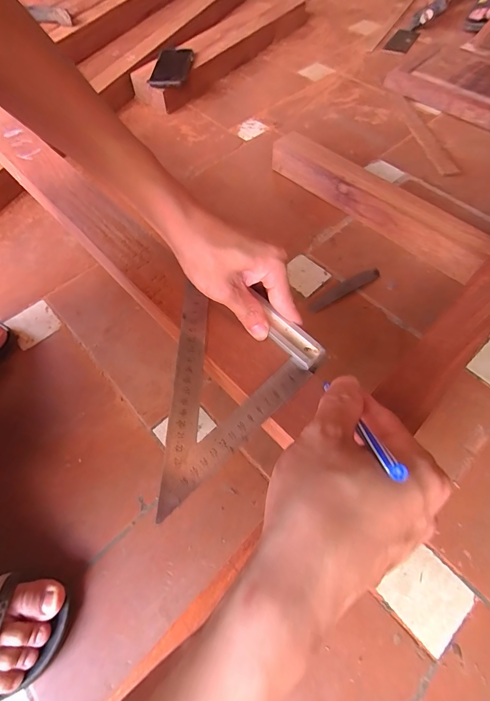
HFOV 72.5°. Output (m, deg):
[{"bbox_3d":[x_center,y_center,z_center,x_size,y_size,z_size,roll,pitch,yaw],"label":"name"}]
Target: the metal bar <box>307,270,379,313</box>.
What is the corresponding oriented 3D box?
[{"bbox_3d":[0.161,-0.099,0.538,0.136,0.010,0.023,-30,64,-15],"label":"metal bar"}]

